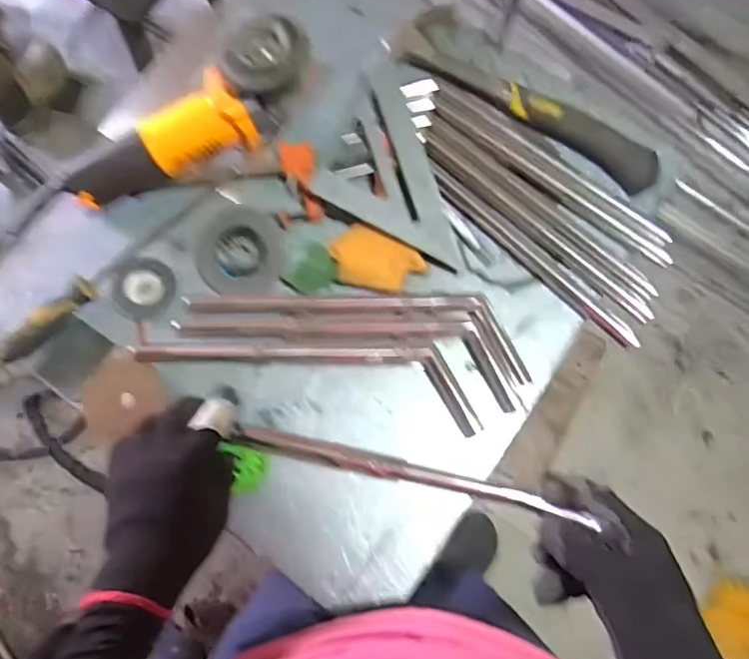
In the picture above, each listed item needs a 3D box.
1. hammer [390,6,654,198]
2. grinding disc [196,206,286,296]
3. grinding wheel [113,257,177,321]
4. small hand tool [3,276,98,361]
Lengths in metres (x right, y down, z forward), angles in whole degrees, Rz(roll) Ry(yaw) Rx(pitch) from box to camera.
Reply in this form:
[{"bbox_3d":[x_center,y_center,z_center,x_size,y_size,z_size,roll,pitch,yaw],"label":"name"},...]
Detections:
[{"bbox_3d":[0.163,-0.248,0.608,0.309,0.028,0.089,39,82,9],"label":"hammer"},{"bbox_3d":[-0.141,-0.083,0.591,0.092,0.010,0.096,-38,80,-6],"label":"grinding disc"},{"bbox_3d":[-0.242,-0.044,0.596,0.060,0.015,0.063,-1,78,2],"label":"grinding wheel"},{"bbox_3d":[-0.330,-0.008,0.570,0.024,0.020,0.108,44,83,9],"label":"small hand tool"}]

